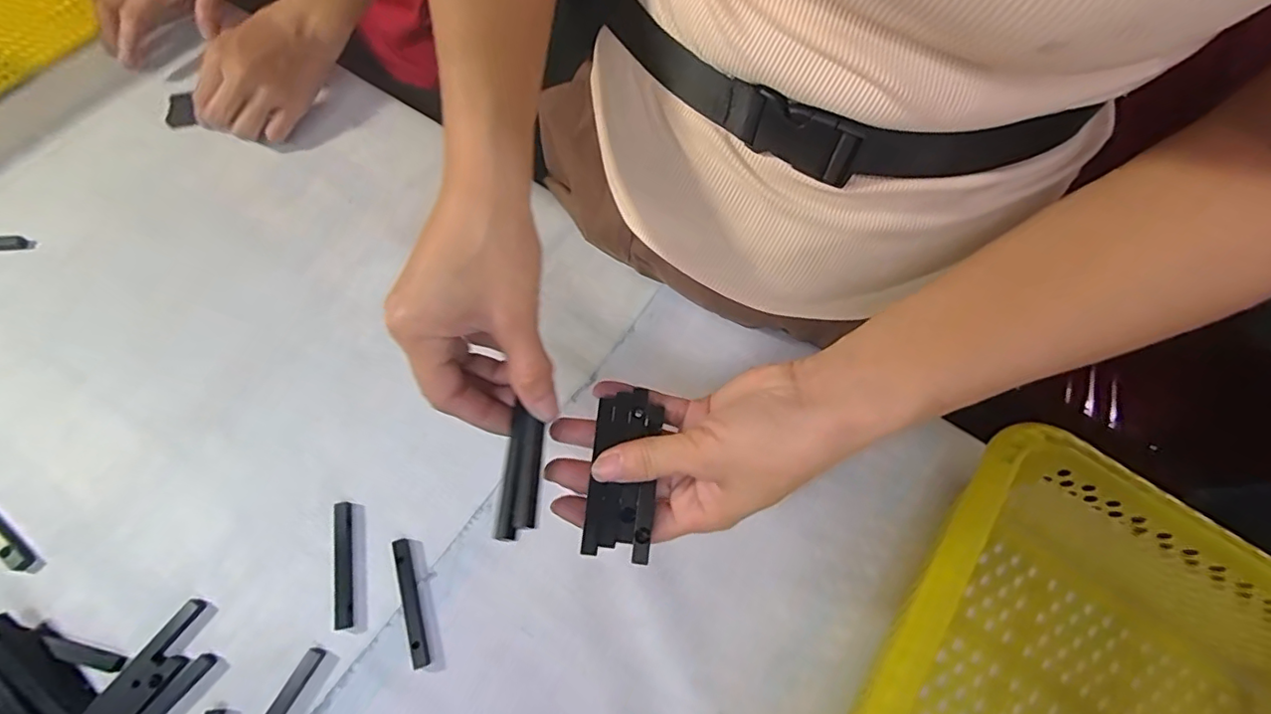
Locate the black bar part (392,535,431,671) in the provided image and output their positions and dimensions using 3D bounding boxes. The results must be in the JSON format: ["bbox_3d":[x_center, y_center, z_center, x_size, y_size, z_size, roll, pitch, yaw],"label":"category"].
[{"bbox_3d":[-0.139,0.151,0.345,0.010,0.007,0.075,-16,70,-9],"label":"black bar part"}]

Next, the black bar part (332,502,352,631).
[{"bbox_3d":[-0.184,0.130,0.351,0.011,0.009,0.074,-8,68,-6],"label":"black bar part"}]

